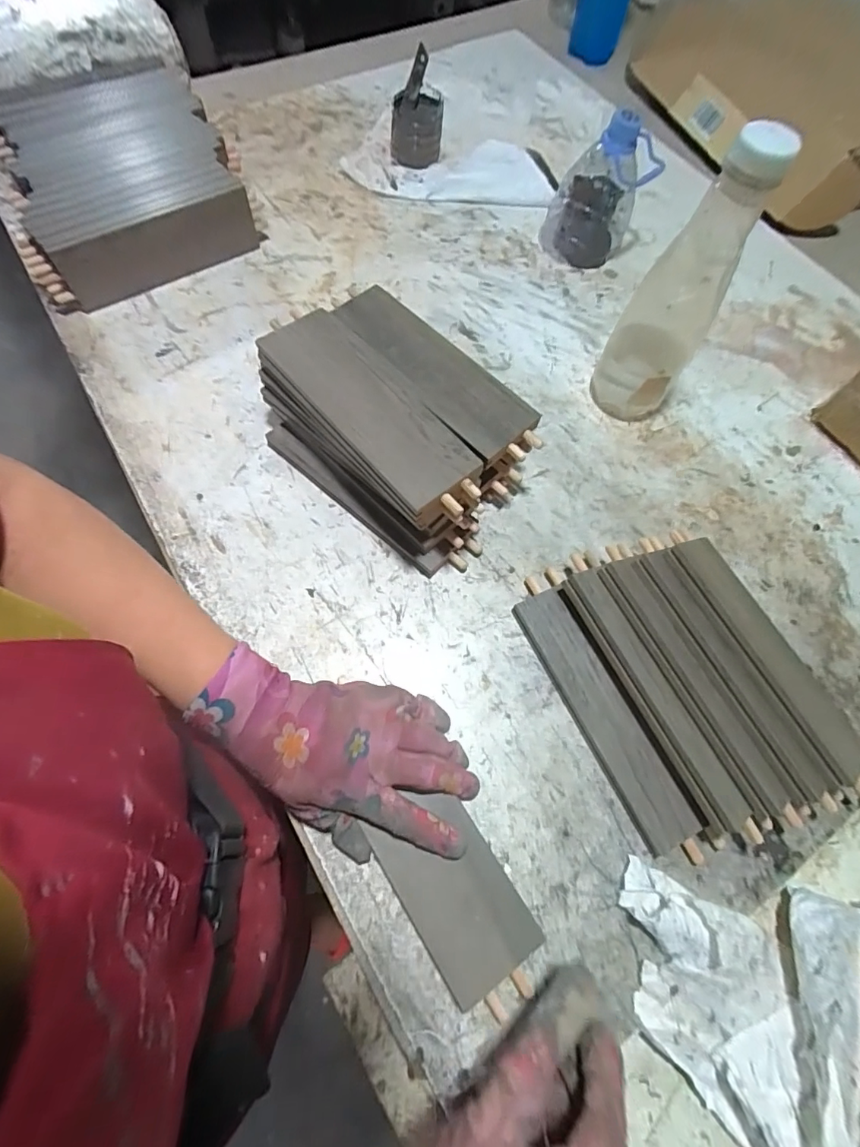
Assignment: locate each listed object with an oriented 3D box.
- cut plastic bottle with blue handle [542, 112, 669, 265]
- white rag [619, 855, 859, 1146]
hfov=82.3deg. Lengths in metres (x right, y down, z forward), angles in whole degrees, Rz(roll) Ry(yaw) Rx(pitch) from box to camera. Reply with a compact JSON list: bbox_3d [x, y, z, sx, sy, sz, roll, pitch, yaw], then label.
[{"bbox_3d":[0.193,-0.430,0.556,0.104,0.135,0.070,12,69,2],"label":"cut plastic bottle with blue handle"},{"bbox_3d":[0.231,0.310,0.292,0.215,0.071,0.210,9,69,0],"label":"white rag"}]

